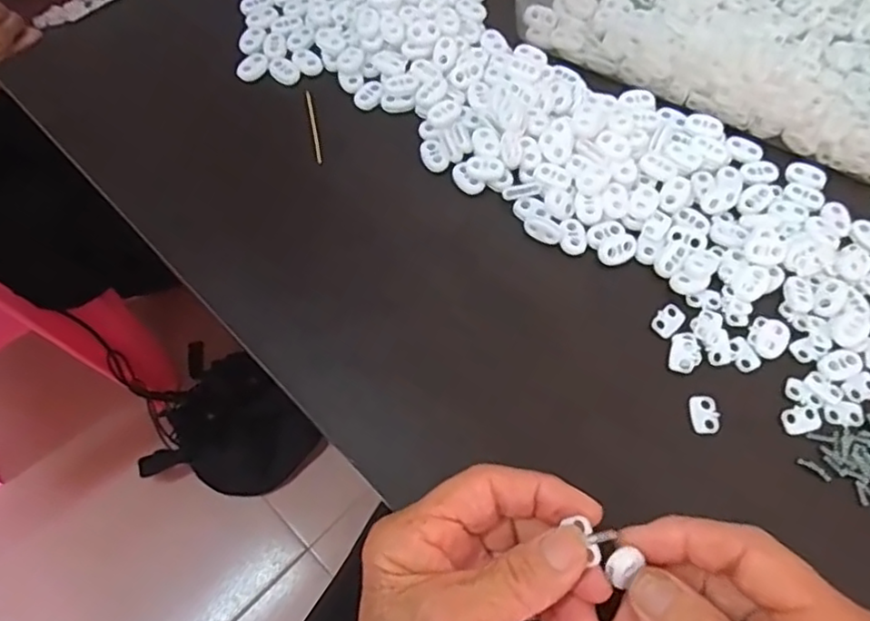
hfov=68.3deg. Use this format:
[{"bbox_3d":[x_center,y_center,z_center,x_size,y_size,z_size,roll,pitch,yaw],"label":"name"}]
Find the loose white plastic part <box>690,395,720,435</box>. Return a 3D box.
[{"bbox_3d":[0.135,0.051,0.320,0.014,0.004,0.020,2,65,1],"label":"loose white plastic part"}]

